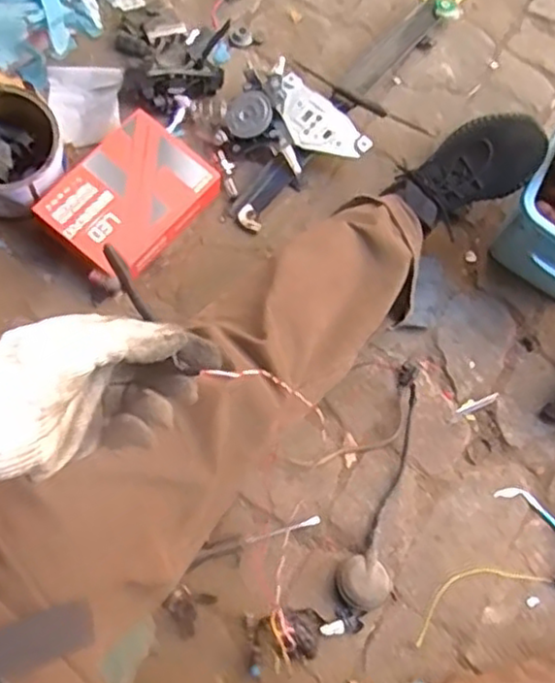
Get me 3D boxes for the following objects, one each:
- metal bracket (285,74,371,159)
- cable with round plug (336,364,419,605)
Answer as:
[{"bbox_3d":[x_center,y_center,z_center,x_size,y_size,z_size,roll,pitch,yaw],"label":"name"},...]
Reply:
[{"bbox_3d":[0.056,-0.308,0.989,0.153,0.018,0.079,43,77,3],"label":"metal bracket"},{"bbox_3d":[0.146,0.182,0.904,0.063,0.046,0.324,20,73,2],"label":"cable with round plug"}]

